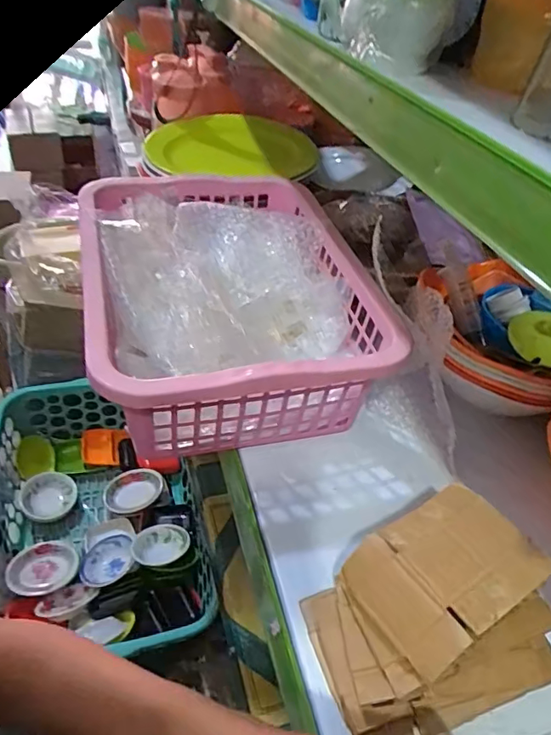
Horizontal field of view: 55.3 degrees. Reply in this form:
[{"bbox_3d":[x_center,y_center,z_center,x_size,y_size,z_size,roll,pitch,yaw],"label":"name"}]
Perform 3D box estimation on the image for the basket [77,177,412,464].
[{"bbox_3d":[-0.059,-0.081,0.650,0.303,0.157,0.410,-6,45,-14],"label":"basket"}]

